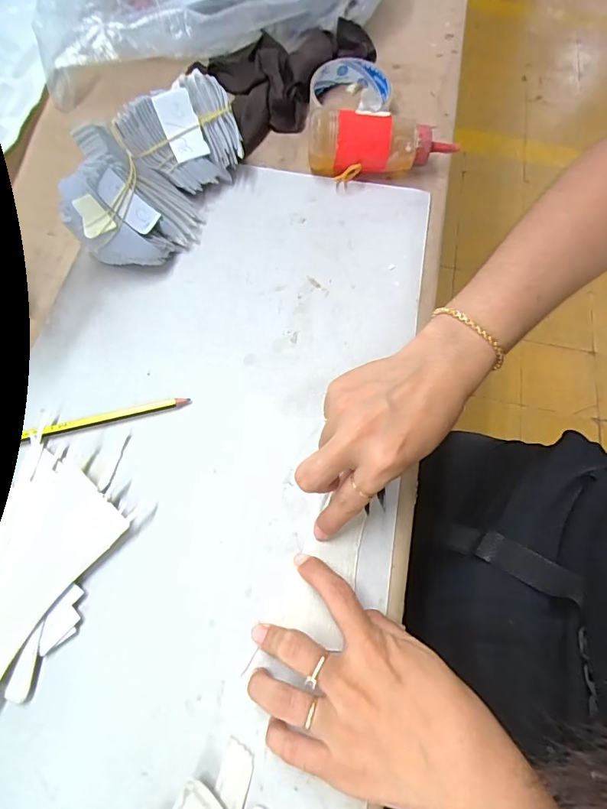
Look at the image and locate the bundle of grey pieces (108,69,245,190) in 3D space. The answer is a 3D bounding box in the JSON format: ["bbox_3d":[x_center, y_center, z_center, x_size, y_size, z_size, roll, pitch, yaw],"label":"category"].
[{"bbox_3d":[-0.106,-0.241,0.428,0.102,0.061,0.072,-34,73,-15],"label":"bundle of grey pieces"}]

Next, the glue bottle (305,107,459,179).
[{"bbox_3d":[0.075,-0.243,0.446,0.138,0.046,0.052,5,68,-1],"label":"glue bottle"}]

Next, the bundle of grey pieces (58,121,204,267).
[{"bbox_3d":[-0.139,-0.171,0.393,0.089,0.071,0.099,2,68,-2],"label":"bundle of grey pieces"}]

